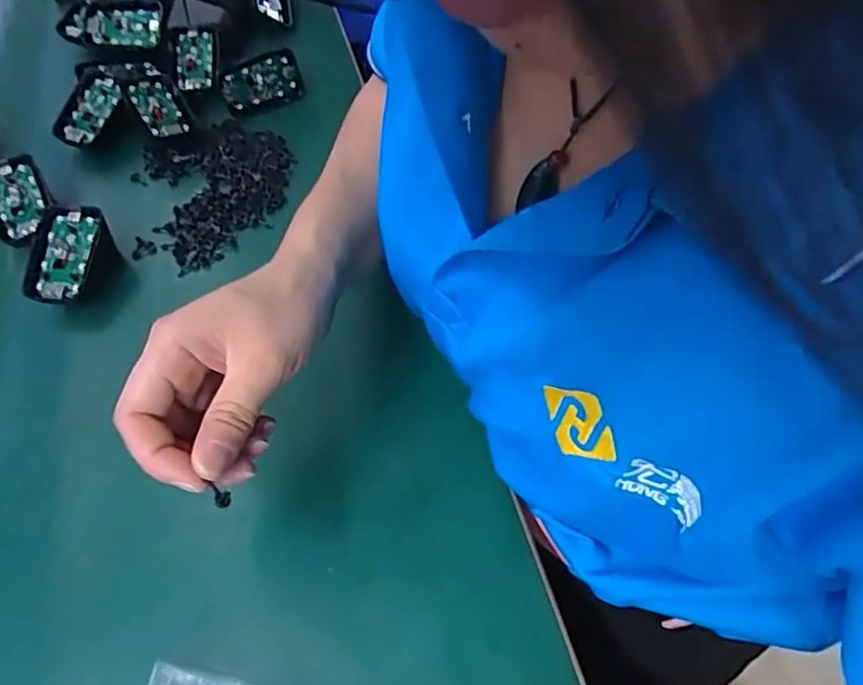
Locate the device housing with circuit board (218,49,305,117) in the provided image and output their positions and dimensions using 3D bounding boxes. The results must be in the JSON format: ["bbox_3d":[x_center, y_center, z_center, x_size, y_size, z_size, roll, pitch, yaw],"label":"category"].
[{"bbox_3d":[-0.146,-0.222,0.536,0.070,0.039,0.008,-27,39,-10],"label":"device housing with circuit board"}]

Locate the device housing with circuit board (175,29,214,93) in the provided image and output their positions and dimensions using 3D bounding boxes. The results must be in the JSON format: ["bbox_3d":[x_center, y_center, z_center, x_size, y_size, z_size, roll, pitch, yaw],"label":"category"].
[{"bbox_3d":[-0.211,-0.252,0.552,0.032,0.006,0.067,-3,75,-9],"label":"device housing with circuit board"}]

